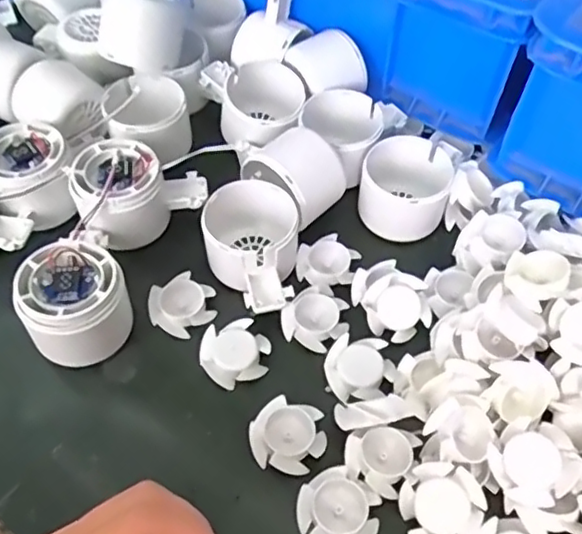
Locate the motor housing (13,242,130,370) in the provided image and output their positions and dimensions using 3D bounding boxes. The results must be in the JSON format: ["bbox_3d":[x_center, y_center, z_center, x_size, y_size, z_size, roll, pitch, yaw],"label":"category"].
[{"bbox_3d":[-0.124,0.023,0.358,0.059,0.052,0.057,-26,60,-16],"label":"motor housing"}]

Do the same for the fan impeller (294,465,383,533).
[{"bbox_3d":[0.024,0.123,0.311,0.040,0.012,0.038,0,55,0],"label":"fan impeller"}]

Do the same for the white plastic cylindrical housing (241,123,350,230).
[{"bbox_3d":[0.003,-0.067,0.412,0.056,0.045,0.051,39,63,23],"label":"white plastic cylindrical housing"}]

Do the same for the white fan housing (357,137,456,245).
[{"bbox_3d":[0.080,-0.056,0.429,0.059,0.042,0.064,0,55,0],"label":"white fan housing"}]

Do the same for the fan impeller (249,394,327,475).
[{"bbox_3d":[-0.001,0.092,0.337,0.039,0.012,0.038,9,56,5],"label":"fan impeller"}]

